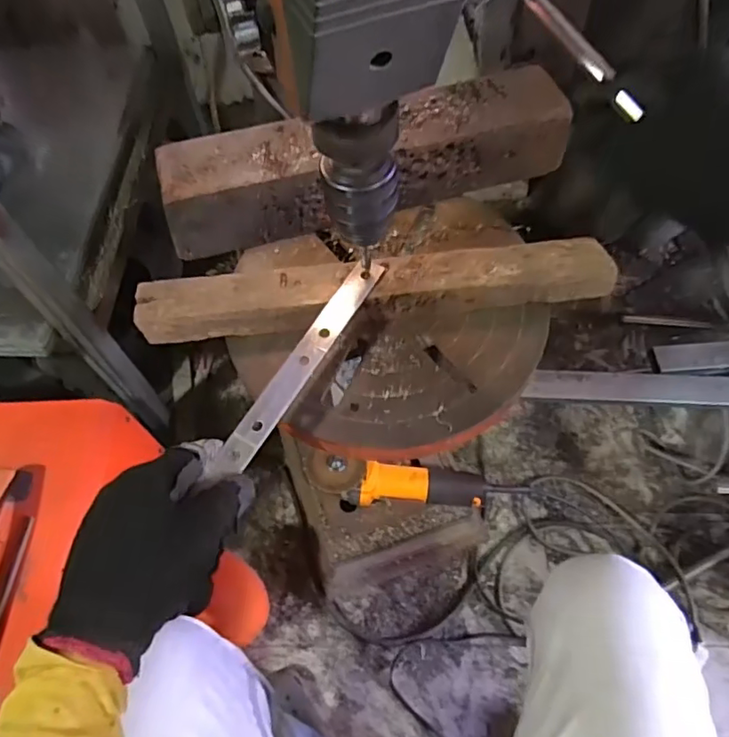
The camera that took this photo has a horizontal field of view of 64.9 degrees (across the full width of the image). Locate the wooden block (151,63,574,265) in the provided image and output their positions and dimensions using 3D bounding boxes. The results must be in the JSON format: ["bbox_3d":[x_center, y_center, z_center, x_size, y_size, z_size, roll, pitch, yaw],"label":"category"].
[{"bbox_3d":[0.004,-0.214,0.590,0.408,0.085,0.084,-14,60,-5],"label":"wooden block"}]

